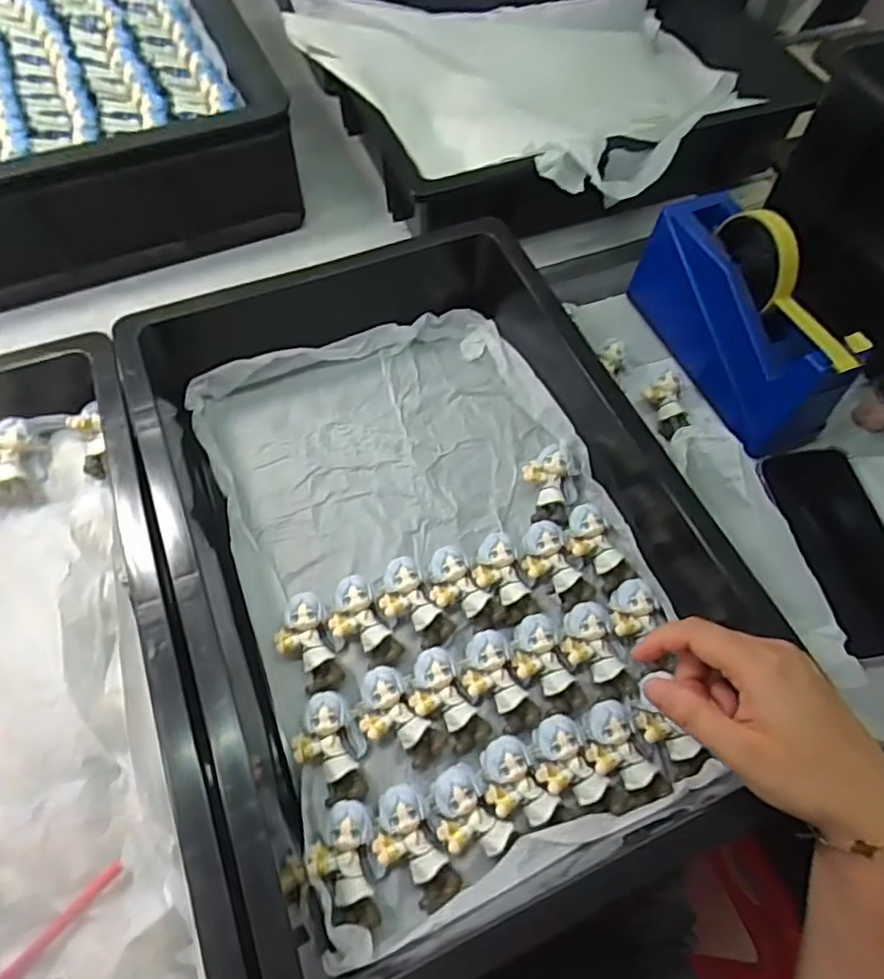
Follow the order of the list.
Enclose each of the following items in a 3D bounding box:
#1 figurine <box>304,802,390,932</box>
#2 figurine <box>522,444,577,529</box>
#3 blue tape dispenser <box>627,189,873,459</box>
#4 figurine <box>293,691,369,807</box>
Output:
[{"bbox_3d":[-0.053,0.211,0.350,0.038,0.022,0.060,-16,63,-10],"label":"figurine"},{"bbox_3d":[0.082,-0.001,0.476,0.042,0.026,0.062,12,62,4],"label":"figurine"},{"bbox_3d":[0.240,-0.139,0.495,0.060,0.116,0.200,-19,64,-12],"label":"blue tape dispenser"},{"bbox_3d":[-0.066,0.158,0.380,0.038,0.022,0.062,-29,66,-16],"label":"figurine"}]

